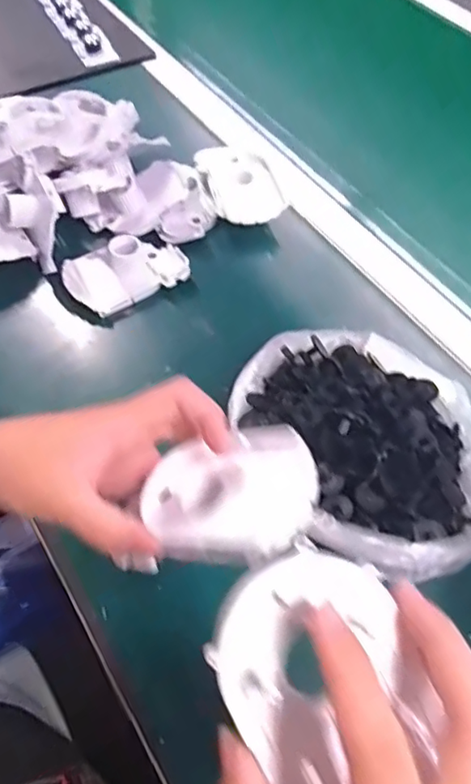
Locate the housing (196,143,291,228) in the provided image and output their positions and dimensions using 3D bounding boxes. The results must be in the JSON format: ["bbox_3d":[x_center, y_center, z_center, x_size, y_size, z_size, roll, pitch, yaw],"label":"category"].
[{"bbox_3d":[0.006,-0.201,0.569,0.068,0.025,0.101,-16,59,-13],"label":"housing"}]

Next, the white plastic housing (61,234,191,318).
[{"bbox_3d":[-0.096,-0.113,0.516,0.103,0.031,0.066,-25,61,-18],"label":"white plastic housing"}]

